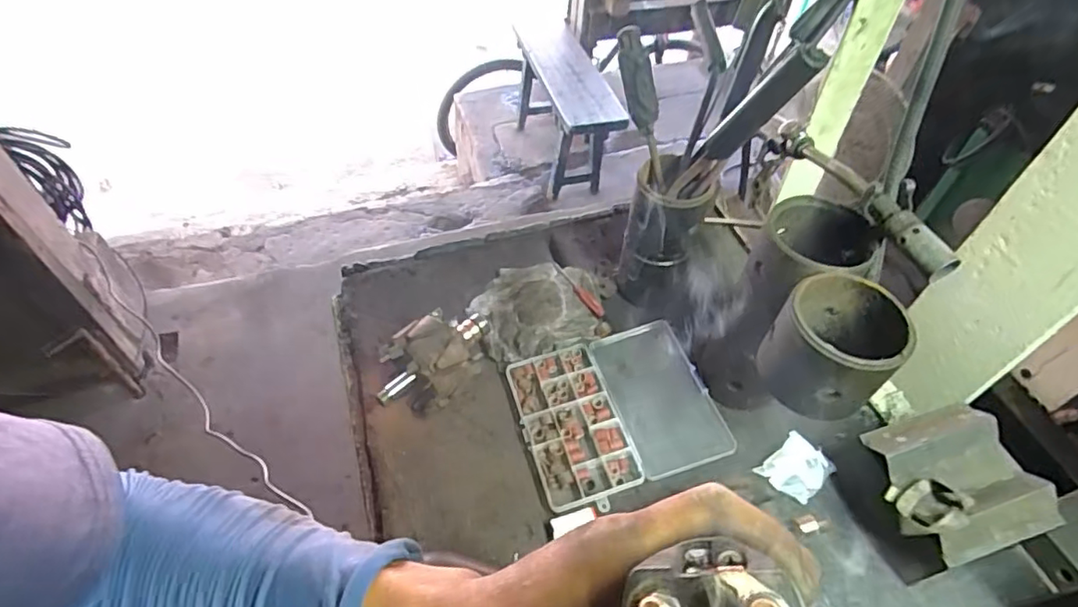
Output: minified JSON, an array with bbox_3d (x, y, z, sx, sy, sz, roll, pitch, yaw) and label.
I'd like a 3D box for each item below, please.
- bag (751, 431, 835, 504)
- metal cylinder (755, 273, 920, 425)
[{"bbox_3d":[0.257,0.164,0.583,0.068,0.014,0.052,-33,59,-26],"label":"bag"},{"bbox_3d":[0.225,0.031,0.452,0.084,0.073,0.081,31,55,21],"label":"metal cylinder"}]

